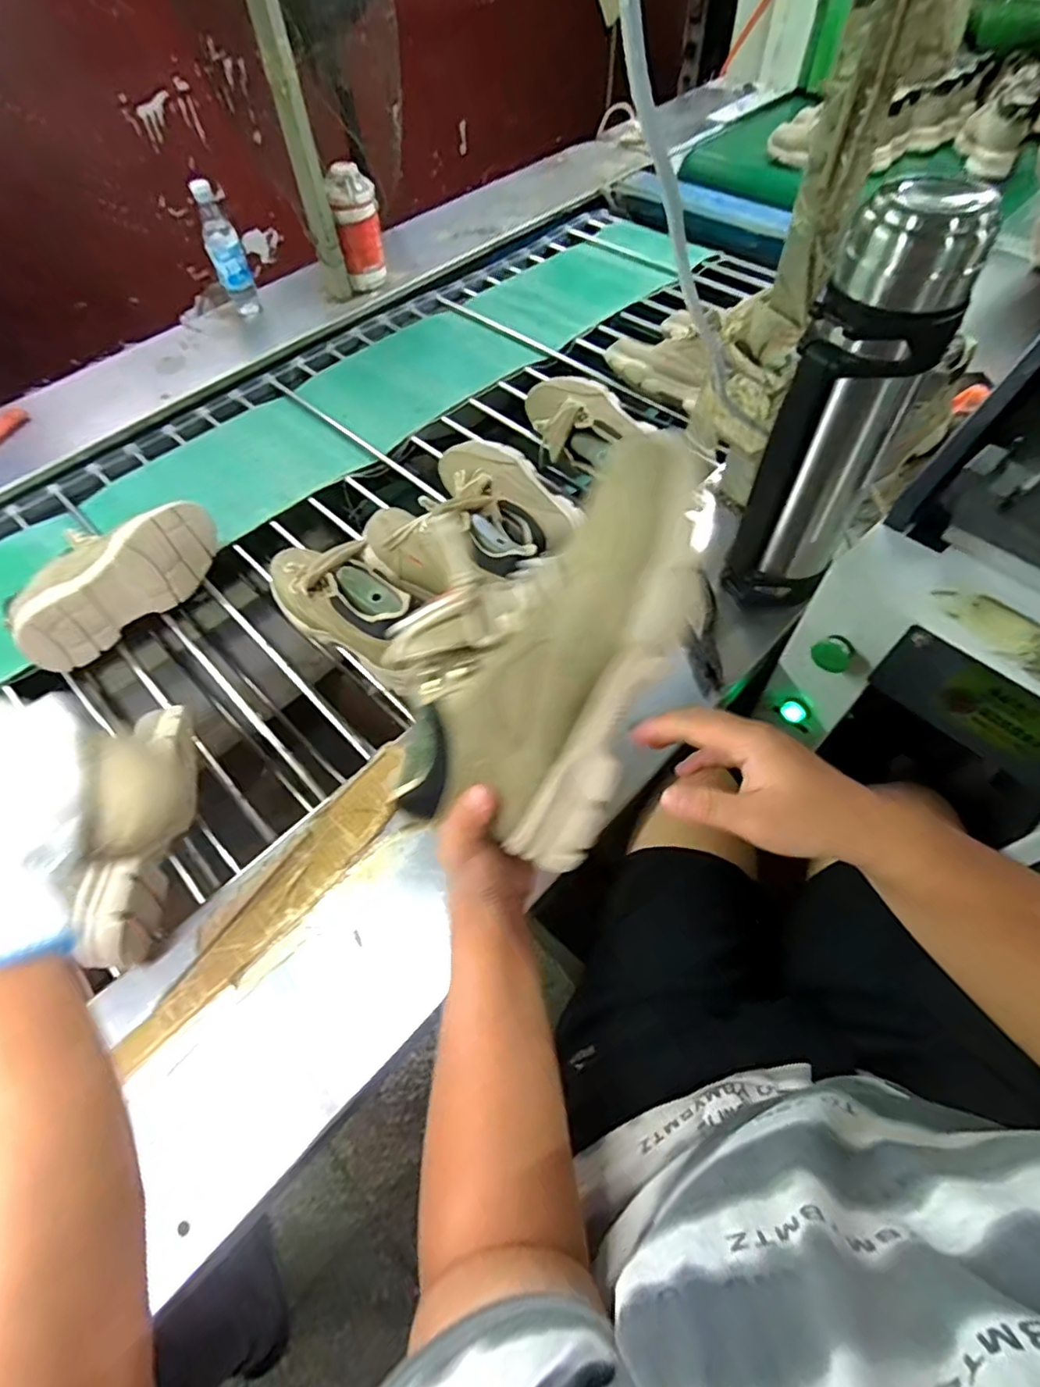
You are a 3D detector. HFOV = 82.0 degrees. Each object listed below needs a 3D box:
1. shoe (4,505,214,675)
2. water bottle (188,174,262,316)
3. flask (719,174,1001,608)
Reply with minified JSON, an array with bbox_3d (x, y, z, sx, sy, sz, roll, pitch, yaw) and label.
[{"bbox_3d":[-0.560,-0.173,0.824,0.141,0.093,0.288,39,69,22],"label":"shoe"},{"bbox_3d":[-0.572,-0.857,1.177,0.071,0.218,0.056,-25,62,-11],"label":"water bottle"},{"bbox_3d":[0.312,-0.259,0.598,0.111,0.388,0.113,22,64,16],"label":"flask"}]

